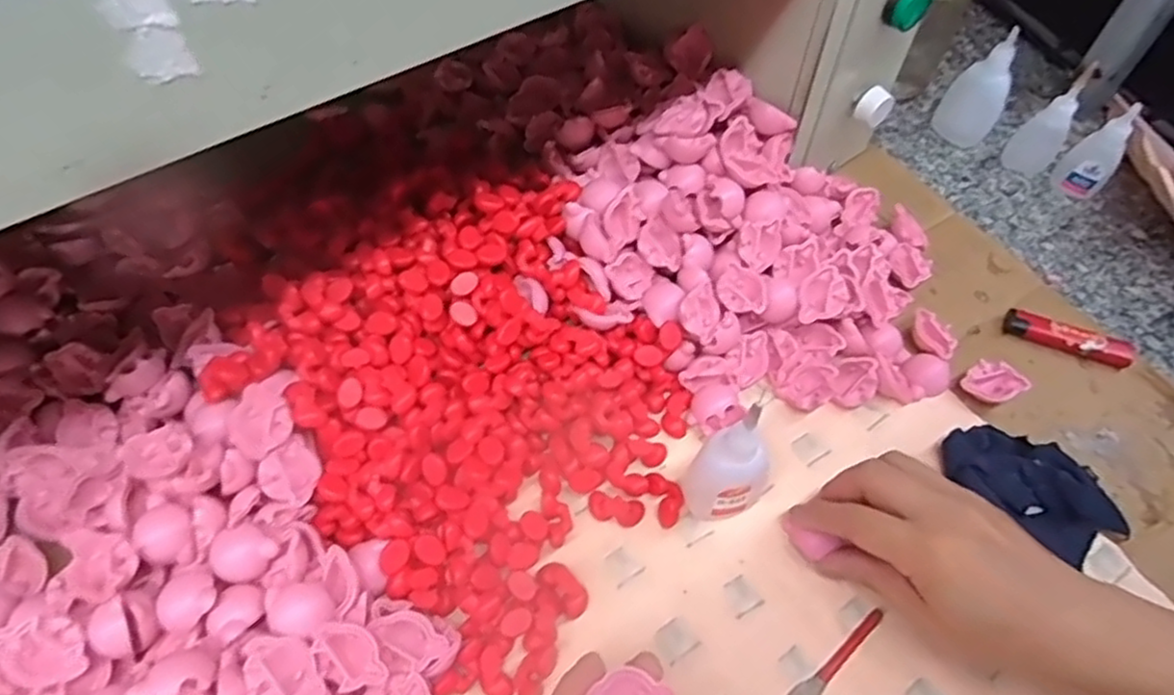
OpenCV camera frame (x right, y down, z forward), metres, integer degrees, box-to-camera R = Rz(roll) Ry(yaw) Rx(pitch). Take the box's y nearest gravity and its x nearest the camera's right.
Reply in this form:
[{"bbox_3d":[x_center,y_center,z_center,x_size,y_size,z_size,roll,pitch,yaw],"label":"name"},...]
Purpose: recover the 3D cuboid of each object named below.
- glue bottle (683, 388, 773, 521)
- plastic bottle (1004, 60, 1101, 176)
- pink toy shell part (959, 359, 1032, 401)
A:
[{"bbox_3d":[0.078,0.058,0.348,0.044,0.096,0.029,15,62,9],"label":"glue bottle"},{"bbox_3d":[0.358,-0.174,0.523,0.033,0.086,0.025,30,65,16],"label":"plastic bottle"},{"bbox_3d":[0.254,0.024,0.423,0.031,0.017,0.027,41,68,20],"label":"pink toy shell part"}]

